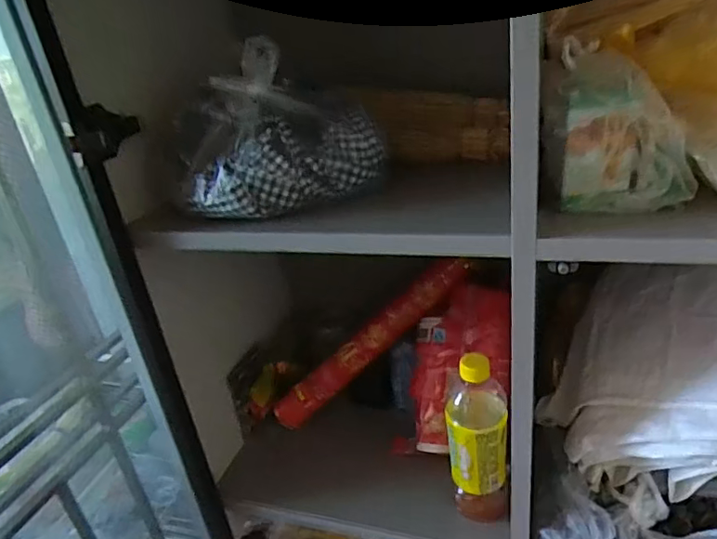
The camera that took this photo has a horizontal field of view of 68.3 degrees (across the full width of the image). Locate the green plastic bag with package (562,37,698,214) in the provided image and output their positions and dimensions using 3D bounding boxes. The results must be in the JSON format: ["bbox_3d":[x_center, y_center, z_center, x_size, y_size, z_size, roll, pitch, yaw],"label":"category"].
[{"bbox_3d":[0.203,-0.104,0.402,0.100,0.115,0.057,7,30,26],"label":"green plastic bag with package"}]

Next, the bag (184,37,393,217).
[{"bbox_3d":[-0.077,-0.134,0.510,0.198,0.126,0.104,-13,27,-11],"label":"bag"}]

